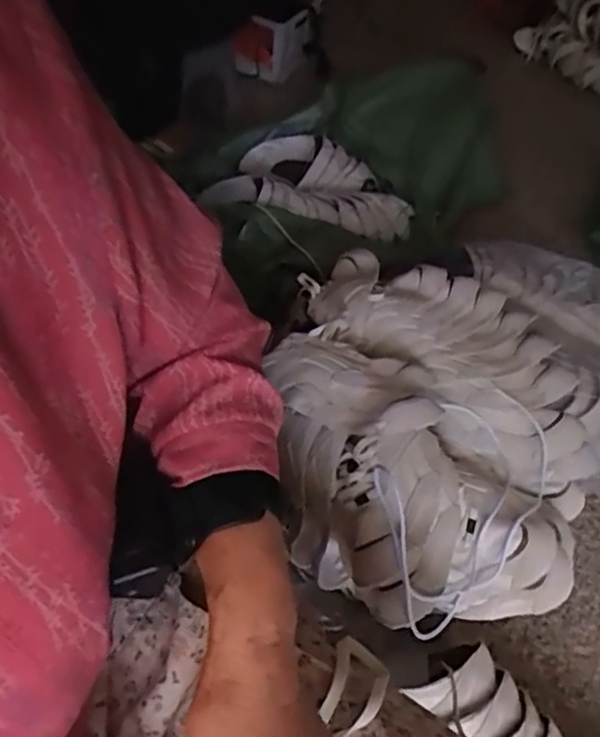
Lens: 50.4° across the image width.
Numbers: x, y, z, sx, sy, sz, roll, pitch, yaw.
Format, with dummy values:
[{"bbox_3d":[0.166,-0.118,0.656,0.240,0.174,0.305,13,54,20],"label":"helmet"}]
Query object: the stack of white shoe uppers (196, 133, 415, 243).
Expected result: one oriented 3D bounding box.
[{"bbox_3d":[0.032,-0.322,1.108,0.337,0.082,0.230,15,52,4],"label":"stack of white shoe uppers"}]

